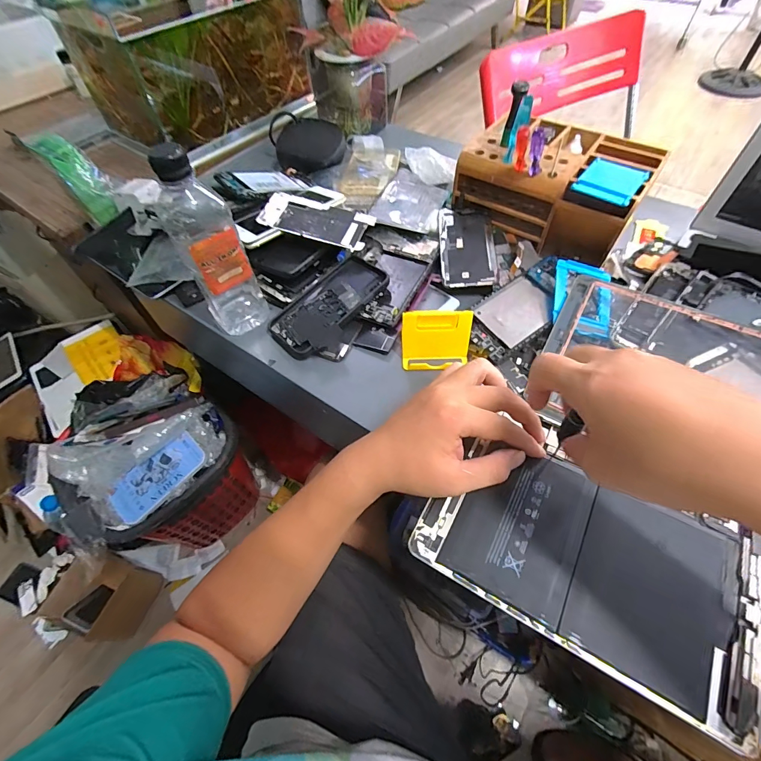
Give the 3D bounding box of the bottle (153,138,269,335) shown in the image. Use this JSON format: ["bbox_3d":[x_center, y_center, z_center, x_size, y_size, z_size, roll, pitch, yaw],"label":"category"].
[{"bbox_3d":[-0.172,-0.133,0.385,0.061,0.179,0.055,-27,59,-15],"label":"bottle"}]

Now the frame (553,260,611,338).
[{"bbox_3d":[0.227,-0.094,0.432,0.065,0.010,0.083,15,77,-9],"label":"frame"}]

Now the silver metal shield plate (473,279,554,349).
[{"bbox_3d":[0.154,-0.078,0.427,0.084,0.004,0.062,-34,64,-15],"label":"silver metal shield plate"}]

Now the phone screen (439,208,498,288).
[{"bbox_3d":[0.109,-0.172,0.479,0.064,0.011,0.127,0,56,3],"label":"phone screen"}]

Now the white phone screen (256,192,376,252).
[{"bbox_3d":[-0.082,-0.200,0.480,0.135,0.007,0.062,14,60,4],"label":"white phone screen"}]

